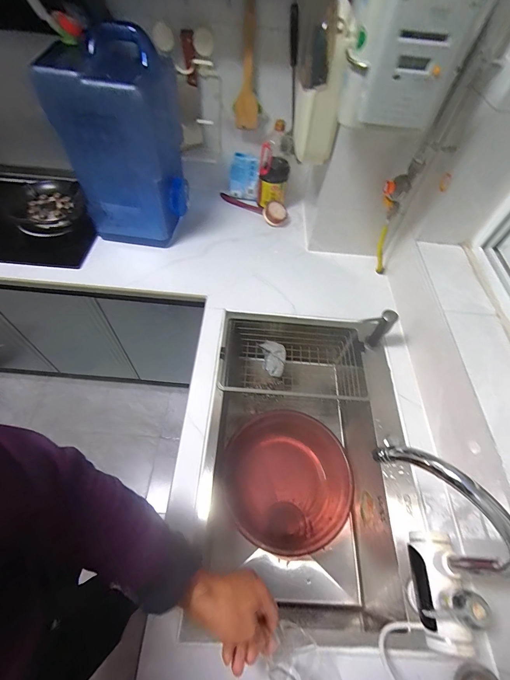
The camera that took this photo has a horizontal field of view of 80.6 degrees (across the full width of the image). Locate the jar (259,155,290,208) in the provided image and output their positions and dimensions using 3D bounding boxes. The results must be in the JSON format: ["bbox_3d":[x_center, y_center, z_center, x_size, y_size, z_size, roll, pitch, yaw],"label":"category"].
[{"bbox_3d":[0.065,-0.510,1.006,0.088,0.154,0.082,2,56,-3],"label":"jar"}]

